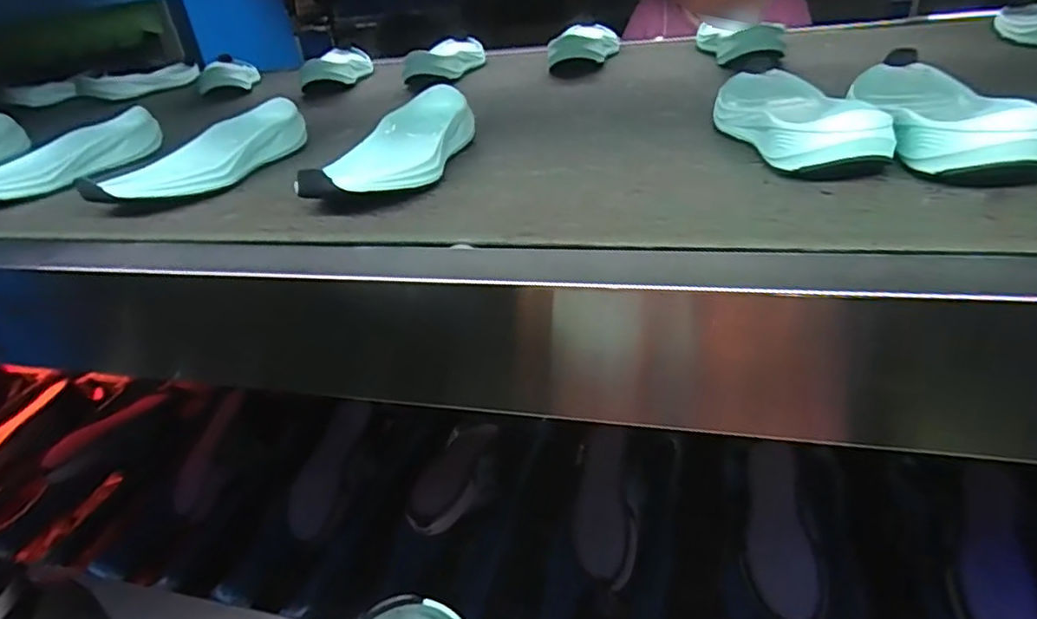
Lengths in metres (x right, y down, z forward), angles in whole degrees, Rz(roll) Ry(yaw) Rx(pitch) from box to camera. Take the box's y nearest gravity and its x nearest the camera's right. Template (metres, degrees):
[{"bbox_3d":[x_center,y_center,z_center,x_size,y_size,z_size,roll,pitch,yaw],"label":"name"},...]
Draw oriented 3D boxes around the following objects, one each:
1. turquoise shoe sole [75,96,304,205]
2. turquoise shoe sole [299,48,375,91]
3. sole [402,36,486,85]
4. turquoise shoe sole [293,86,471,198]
[{"bbox_3d":[-0.279,-0.142,0.565,0.060,0.046,0.214,14,38,30],"label":"turquoise shoe sole"},{"bbox_3d":[-0.271,-0.372,0.950,0.087,0.048,0.230,-6,32,2],"label":"turquoise shoe sole"},{"bbox_3d":[-0.101,-0.372,0.909,0.076,0.043,0.216,1,33,14],"label":"sole"},{"bbox_3d":[-0.097,-0.136,0.519,0.076,0.043,0.216,2,33,15],"label":"turquoise shoe sole"}]

